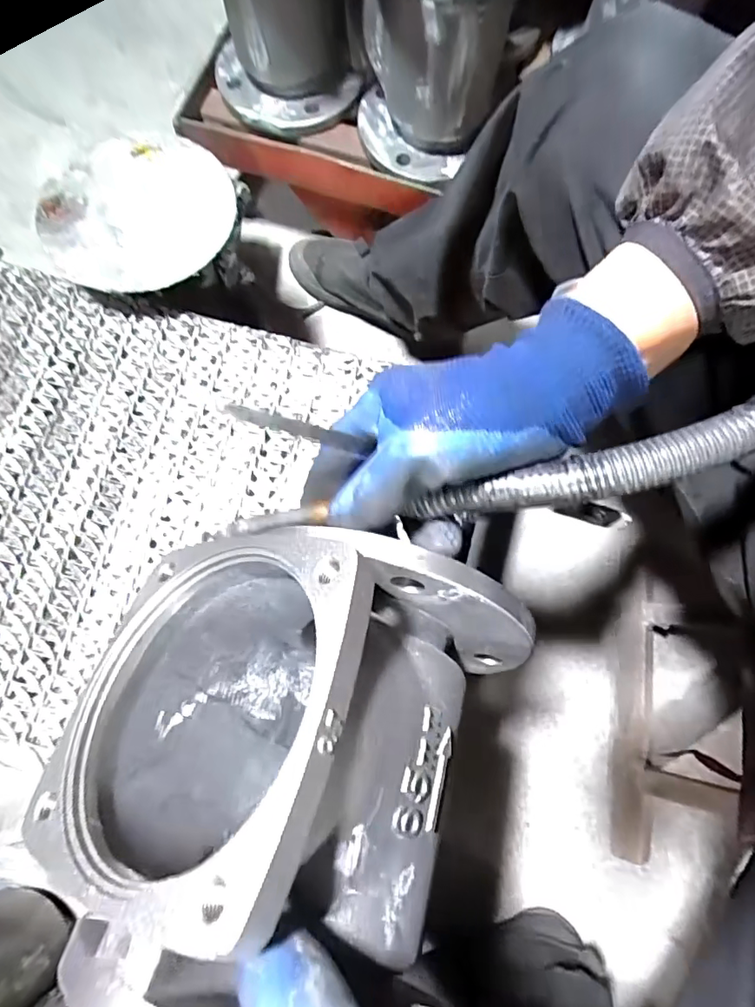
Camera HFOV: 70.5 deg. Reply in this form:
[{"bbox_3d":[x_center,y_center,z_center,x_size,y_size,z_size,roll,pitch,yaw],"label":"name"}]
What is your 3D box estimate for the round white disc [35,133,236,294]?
[{"bbox_3d":[-0.208,-0.255,0.463,0.155,0.013,0.155,0,74,-1],"label":"round white disc"}]

